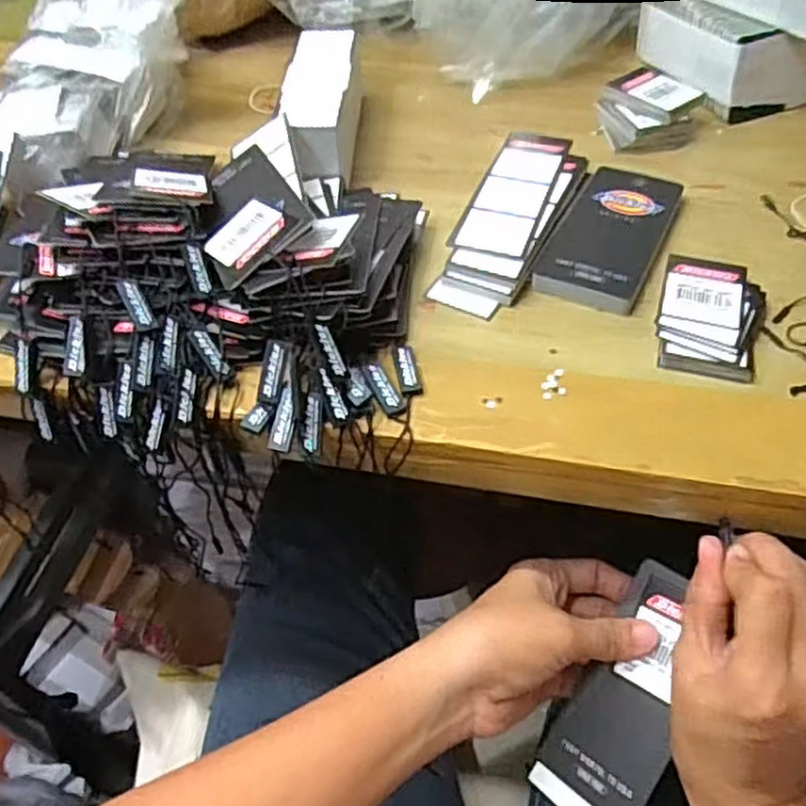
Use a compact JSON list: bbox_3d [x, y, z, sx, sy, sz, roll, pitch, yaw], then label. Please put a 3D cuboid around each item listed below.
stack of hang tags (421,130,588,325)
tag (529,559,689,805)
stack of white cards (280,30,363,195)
[{"bbox_3d":[0.061,-0.101,0.401,0.049,0.014,0.142,17,53,17],"label":"stack of hang tags"},{"bbox_3d":[0.104,0.136,0.339,0.049,0.005,0.118,30,93,35],"label":"tag"},{"bbox_3d":[-0.048,-0.177,0.455,0.038,0.048,0.136,-1,50,2],"label":"stack of white cards"}]

